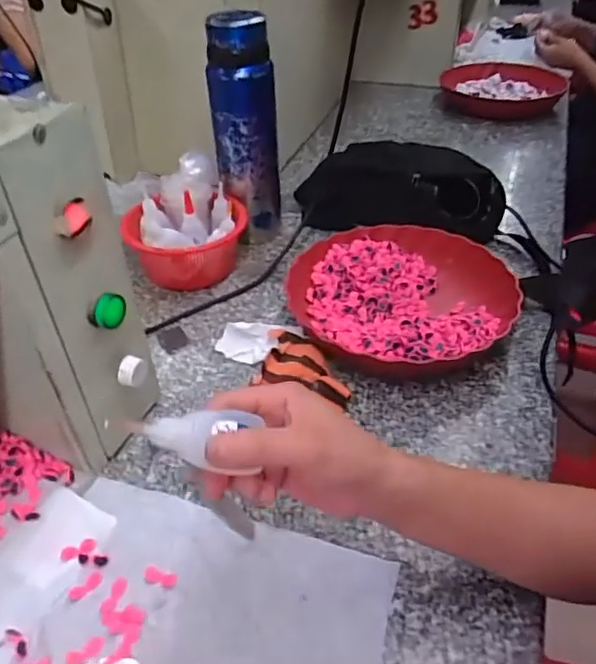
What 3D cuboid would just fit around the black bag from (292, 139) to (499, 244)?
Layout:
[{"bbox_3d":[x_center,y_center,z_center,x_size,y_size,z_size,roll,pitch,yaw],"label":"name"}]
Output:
[{"bbox_3d":[0.136,-0.186,0.783,0.270,0.100,0.102,6,40,10],"label":"black bag"}]

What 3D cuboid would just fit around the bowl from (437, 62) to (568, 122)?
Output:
[{"bbox_3d":[0.410,-0.483,1.165,0.239,0.058,0.239,9,42,14],"label":"bowl"}]

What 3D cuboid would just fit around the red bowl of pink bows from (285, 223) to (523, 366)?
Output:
[{"bbox_3d":[0.116,-0.042,0.644,0.215,0.048,0.229,-1,39,1],"label":"red bowl of pink bows"}]

